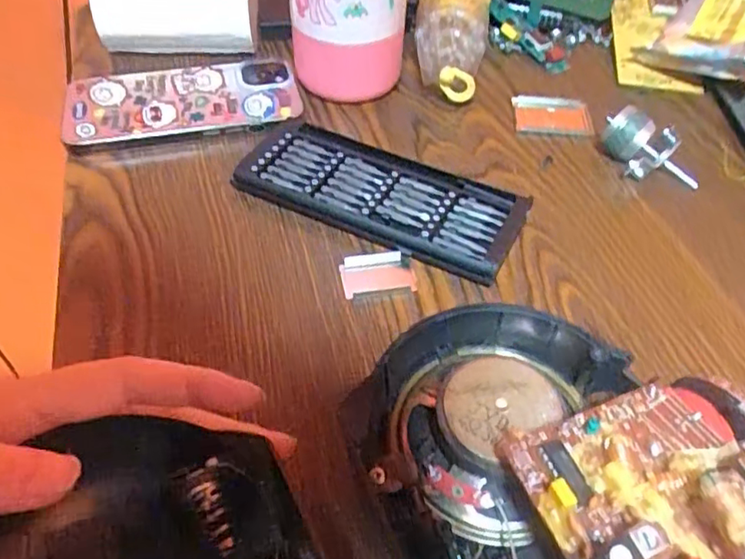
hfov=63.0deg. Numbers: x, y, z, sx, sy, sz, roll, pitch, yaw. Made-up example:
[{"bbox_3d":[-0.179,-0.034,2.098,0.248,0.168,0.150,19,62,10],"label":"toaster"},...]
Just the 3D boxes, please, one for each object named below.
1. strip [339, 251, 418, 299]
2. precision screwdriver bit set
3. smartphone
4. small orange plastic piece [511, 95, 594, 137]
[{"bbox_3d":[0.002,-0.003,0.300,0.035,0.004,0.024,-8,50,-8],"label":"strip"},{"bbox_3d":[0.005,-0.046,0.327,0.150,0.024,0.055,21,52,16],"label":"precision screwdriver bit set"},{"bbox_3d":[-0.122,-0.115,0.392,0.145,0.011,0.070,-10,59,-3],"label":"smartphone"},{"bbox_3d":[0.116,-0.106,0.391,0.050,0.007,0.038,4,49,2],"label":"small orange plastic piece"}]

